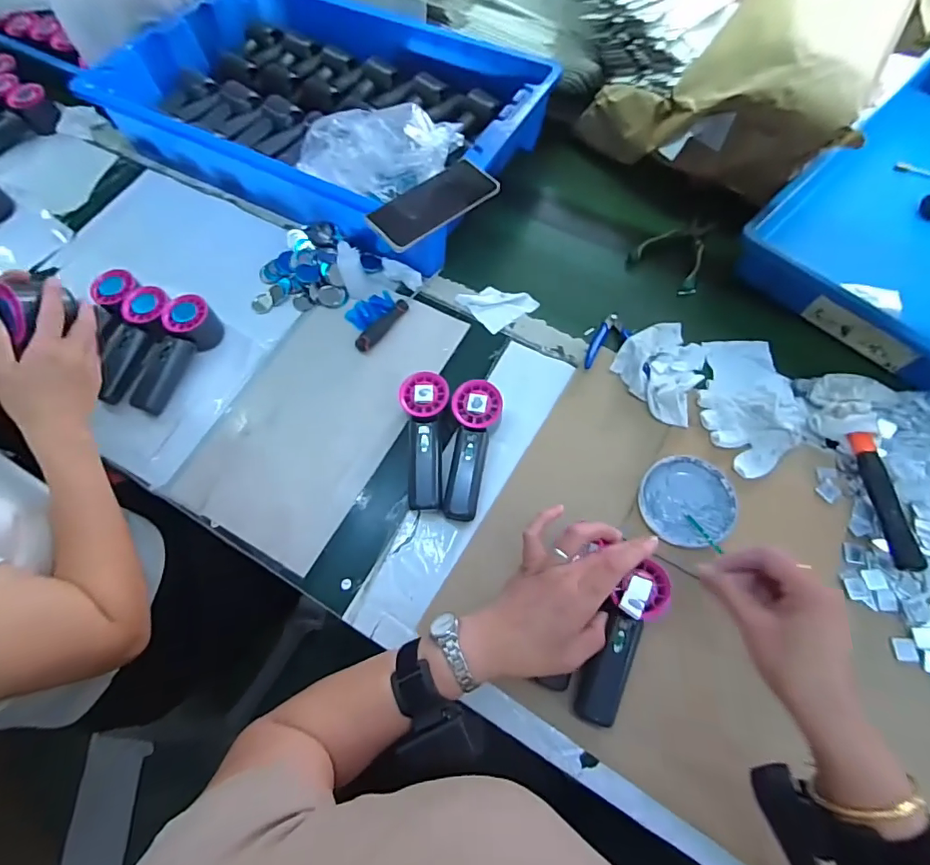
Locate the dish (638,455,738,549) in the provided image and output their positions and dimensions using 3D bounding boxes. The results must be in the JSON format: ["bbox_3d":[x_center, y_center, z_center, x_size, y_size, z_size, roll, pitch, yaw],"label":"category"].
[{"bbox_3d":[0.246,0.077,0.541,0.097,0.020,0.101,-1,69,2],"label":"dish"}]

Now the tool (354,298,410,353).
[{"bbox_3d":[-0.107,-0.145,0.646,0.023,0.015,0.095,36,74,15],"label":"tool"}]

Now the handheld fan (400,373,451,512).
[{"bbox_3d":[-0.044,0.011,0.567,0.056,0.050,0.157,-2,69,1],"label":"handheld fan"}]

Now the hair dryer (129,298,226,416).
[{"bbox_3d":[-0.375,-0.099,0.631,0.066,0.055,0.156,13,70,7],"label":"hair dryer"}]

